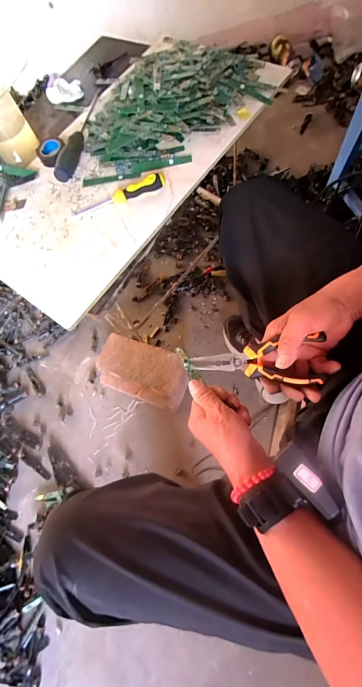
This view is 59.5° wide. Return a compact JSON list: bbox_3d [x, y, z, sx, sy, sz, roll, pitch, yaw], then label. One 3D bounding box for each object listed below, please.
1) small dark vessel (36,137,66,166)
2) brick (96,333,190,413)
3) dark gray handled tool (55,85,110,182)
[{"bbox_3d":[-0.238,-0.347,0.575,0.050,0.022,0.052,6,69,12],"label":"small dark vessel"},{"bbox_3d":[-0.099,0.075,0.842,0.240,0.079,0.133,19,72,16],"label":"brick"},{"bbox_3d":[-0.179,-0.403,0.588,0.028,0.029,0.272,7,69,12],"label":"dark gray handled tool"}]

